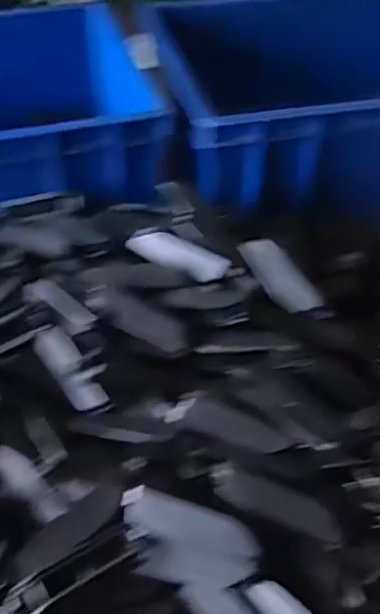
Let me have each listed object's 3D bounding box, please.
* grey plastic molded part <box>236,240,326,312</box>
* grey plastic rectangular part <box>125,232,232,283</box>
[{"bbox_3d":[0.059,-0.021,0.396,0.026,0.004,0.065,-29,63,-4],"label":"grey plastic molded part"},{"bbox_3d":[-0.007,-0.036,0.406,0.072,0.009,0.024,23,49,20],"label":"grey plastic rectangular part"}]

